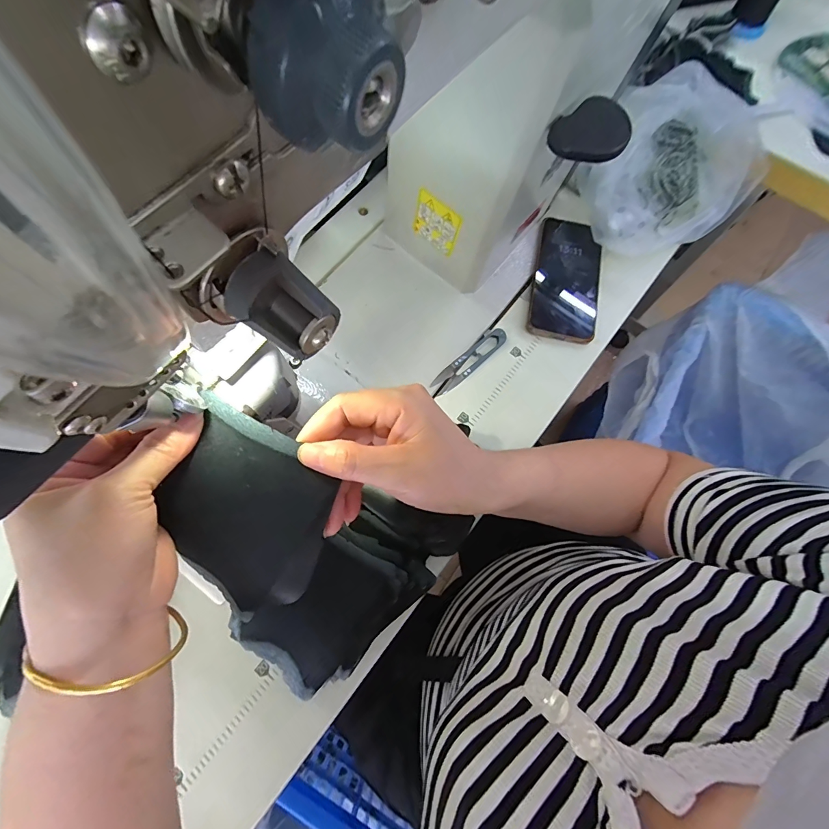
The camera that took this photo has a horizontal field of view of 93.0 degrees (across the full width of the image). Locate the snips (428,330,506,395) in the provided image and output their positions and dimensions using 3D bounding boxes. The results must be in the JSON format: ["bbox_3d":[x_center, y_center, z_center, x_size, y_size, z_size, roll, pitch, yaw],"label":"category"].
[{"bbox_3d":[0.061,-0.060,0.436,0.101,0.011,0.023,-41,77,-12],"label":"snips"}]

